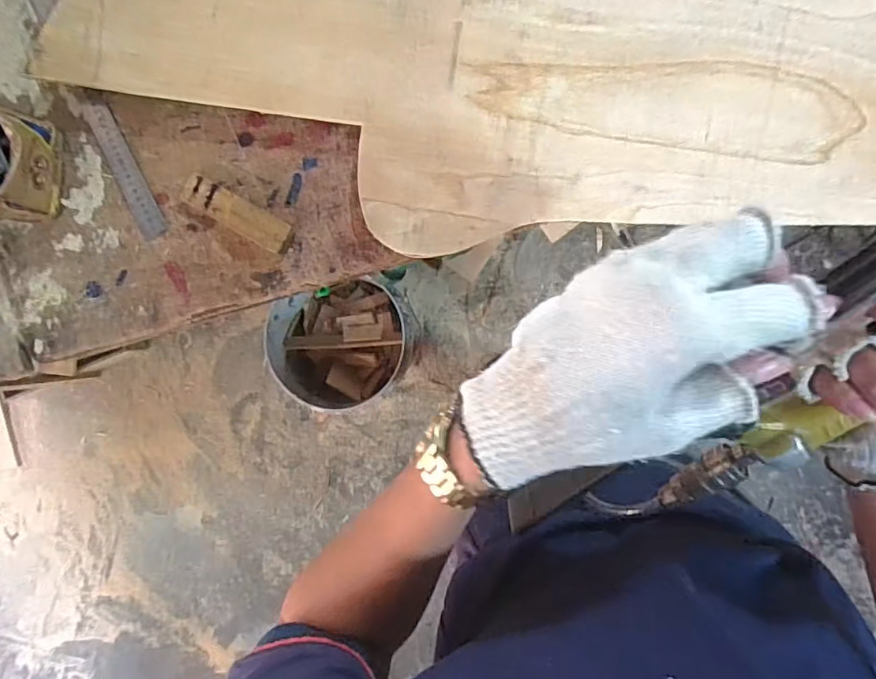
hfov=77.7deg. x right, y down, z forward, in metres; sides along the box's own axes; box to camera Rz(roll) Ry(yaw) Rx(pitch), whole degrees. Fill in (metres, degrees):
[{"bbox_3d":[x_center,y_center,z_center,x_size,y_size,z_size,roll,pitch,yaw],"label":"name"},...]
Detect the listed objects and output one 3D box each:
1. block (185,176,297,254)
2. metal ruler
[{"bbox_3d":[-0.229,-0.145,0.626,0.135,0.016,0.036,30,92,3],"label":"block"},{"bbox_3d":[-0.370,-0.202,0.642,0.035,0.004,0.175,-24,91,0],"label":"metal ruler"}]

